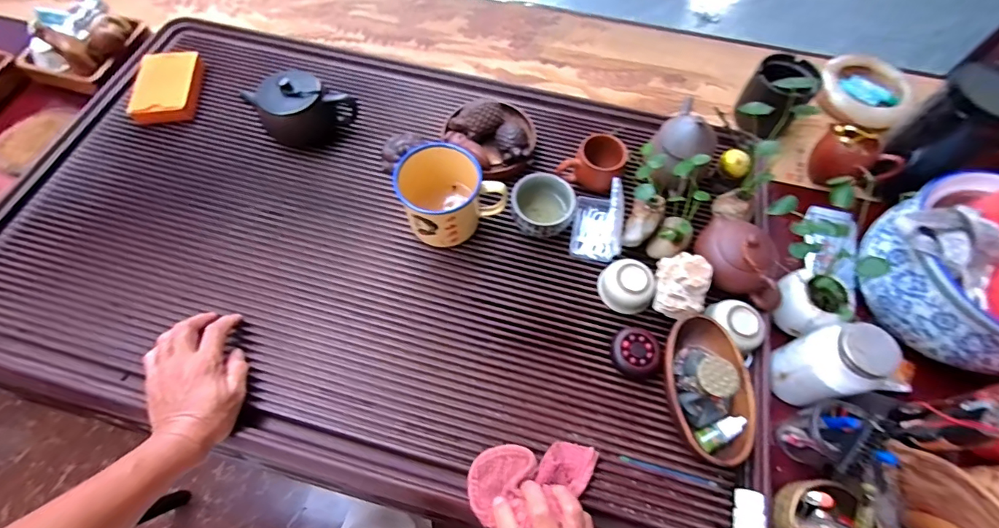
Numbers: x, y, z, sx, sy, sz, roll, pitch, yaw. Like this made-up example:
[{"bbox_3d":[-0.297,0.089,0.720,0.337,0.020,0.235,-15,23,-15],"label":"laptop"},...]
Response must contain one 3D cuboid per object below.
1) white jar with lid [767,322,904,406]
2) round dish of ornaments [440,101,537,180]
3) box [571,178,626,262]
[{"bbox_3d":[0.351,0.109,0.468,0.065,0.117,0.067,17,66,7],"label":"white jar with lid"},{"bbox_3d":[-0.010,-0.168,0.590,0.120,0.052,0.115,1,60,-2],"label":"round dish of ornaments"},{"bbox_3d":[0.127,-0.061,0.539,0.059,0.072,0.087,13,60,5],"label":"box"}]

